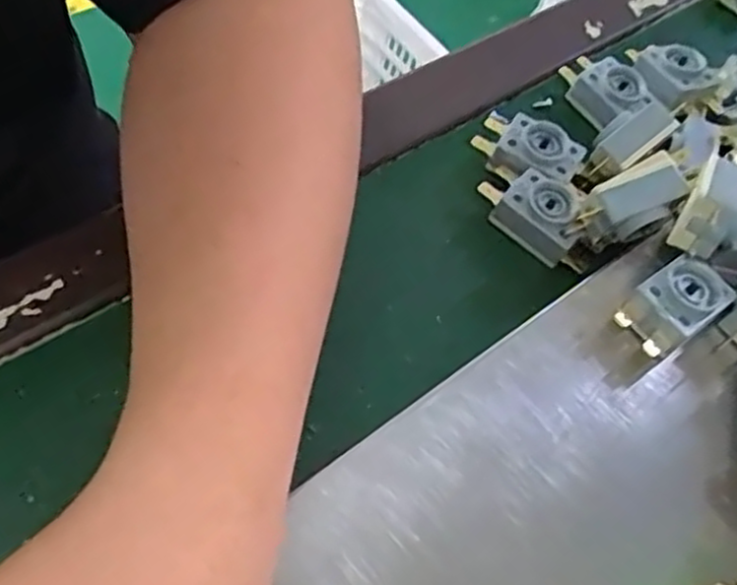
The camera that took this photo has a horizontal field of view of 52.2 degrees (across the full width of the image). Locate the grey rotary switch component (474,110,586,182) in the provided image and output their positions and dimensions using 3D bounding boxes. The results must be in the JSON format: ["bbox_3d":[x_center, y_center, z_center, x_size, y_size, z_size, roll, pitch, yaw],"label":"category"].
[{"bbox_3d":[0.072,-0.066,0.344,0.048,0.015,0.027,37,59,11],"label":"grey rotary switch component"}]

